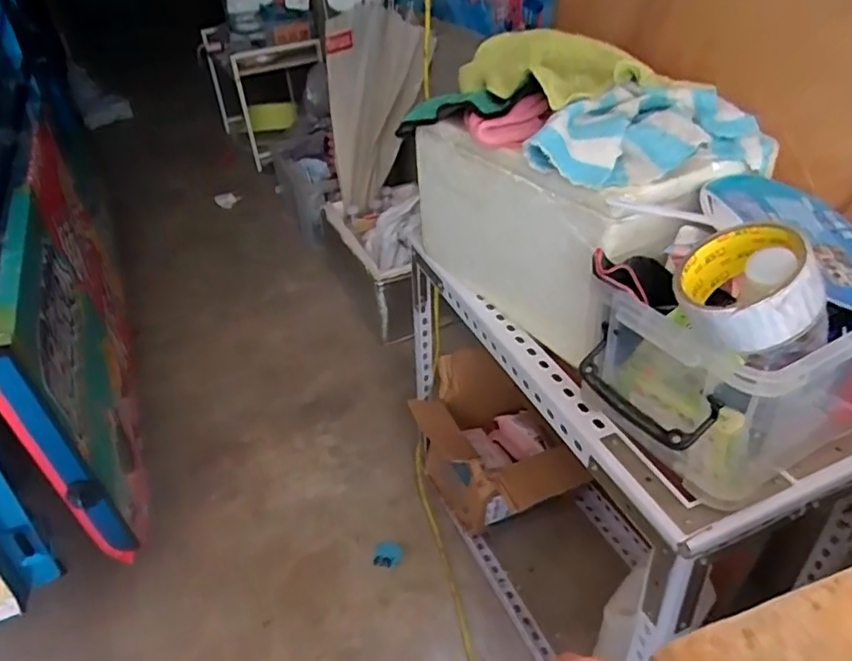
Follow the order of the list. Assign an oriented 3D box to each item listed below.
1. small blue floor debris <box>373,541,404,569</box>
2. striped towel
[{"bbox_3d":[-0.066,0.398,1.087,0.046,0.005,0.055,16,35,1],"label":"small blue floor debris"},{"bbox_3d":[0.218,-0.184,0.580,0.249,0.061,0.112,-21,41,-21],"label":"striped towel"}]

